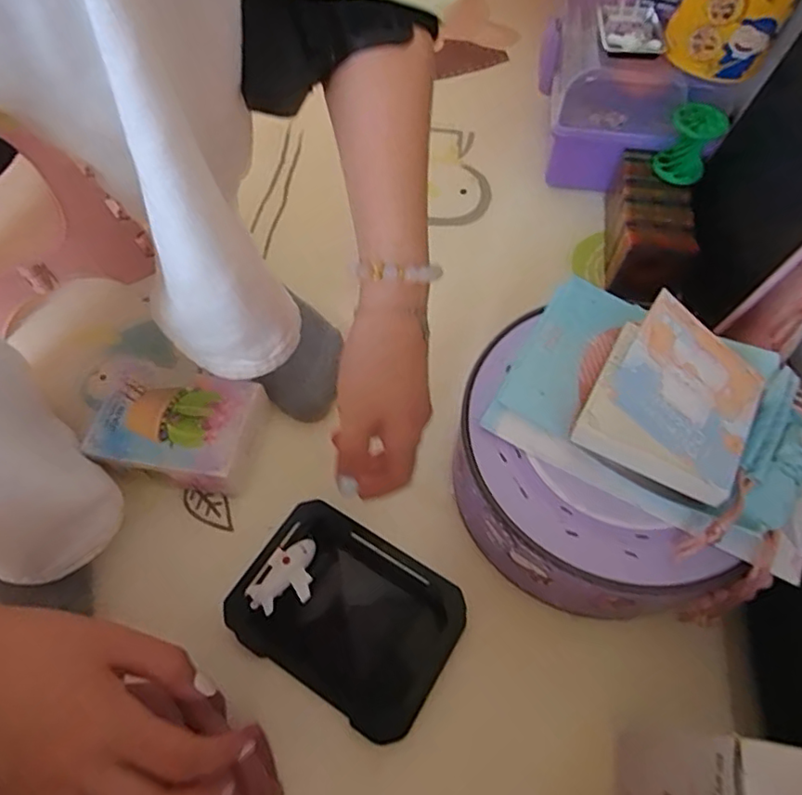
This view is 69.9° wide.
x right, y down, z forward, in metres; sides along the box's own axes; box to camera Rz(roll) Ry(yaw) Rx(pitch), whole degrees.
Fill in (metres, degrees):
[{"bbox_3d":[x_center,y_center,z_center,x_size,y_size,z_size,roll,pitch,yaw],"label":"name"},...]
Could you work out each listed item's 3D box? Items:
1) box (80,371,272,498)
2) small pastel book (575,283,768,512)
[{"bbox_3d":[-0.167,0.026,0.432,0.113,0.040,0.076,5,60,3],"label":"box"},{"bbox_3d":[0.156,0.004,0.330,0.084,0.064,0.083,28,64,16],"label":"small pastel book"}]

